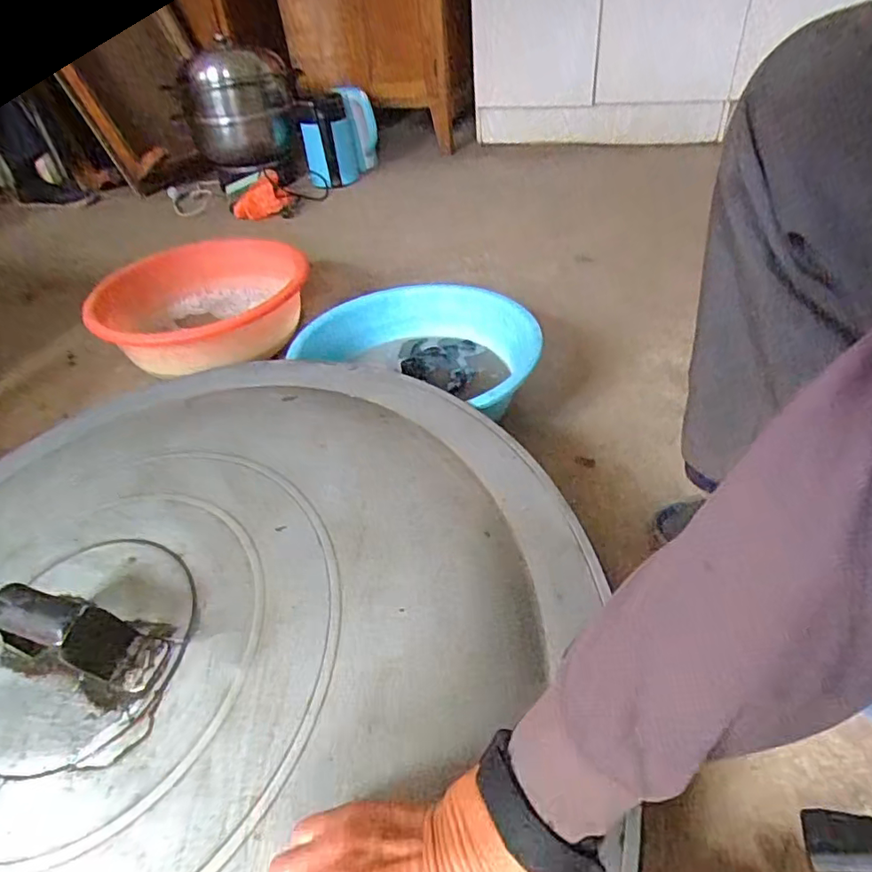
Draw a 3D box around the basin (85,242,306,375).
[{"bbox_3d":[-0.397,-0.225,1.014,0.314,0.139,0.341,-4,39,3],"label":"basin"}]

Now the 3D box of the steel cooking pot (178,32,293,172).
[{"bbox_3d":[-0.553,-0.890,1.567,0.296,0.299,0.320,-16,40,-11],"label":"steel cooking pot"}]

